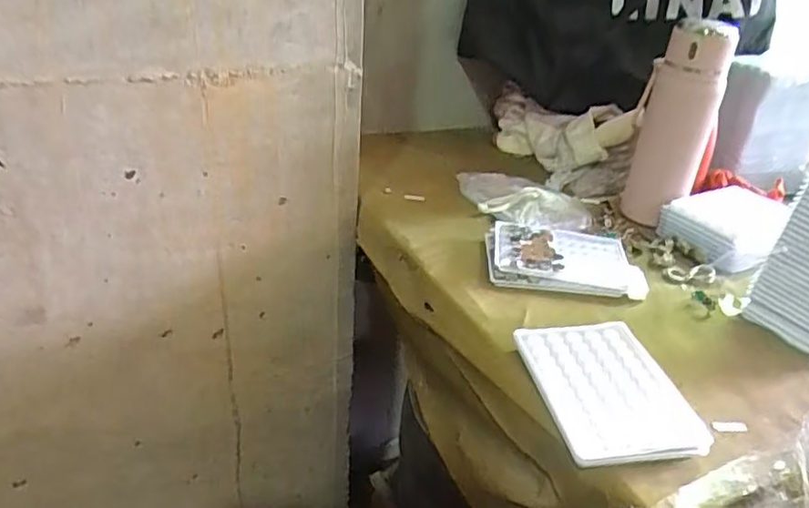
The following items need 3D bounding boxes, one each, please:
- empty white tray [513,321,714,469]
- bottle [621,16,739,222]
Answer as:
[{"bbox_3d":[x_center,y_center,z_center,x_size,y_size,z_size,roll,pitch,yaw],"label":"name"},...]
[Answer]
[{"bbox_3d":[0.146,0.096,0.462,0.094,0.013,0.129,-5,30,-8],"label":"empty white tray"},{"bbox_3d":[0.303,-0.143,0.715,0.080,0.212,0.062,15,32,17],"label":"bottle"}]

